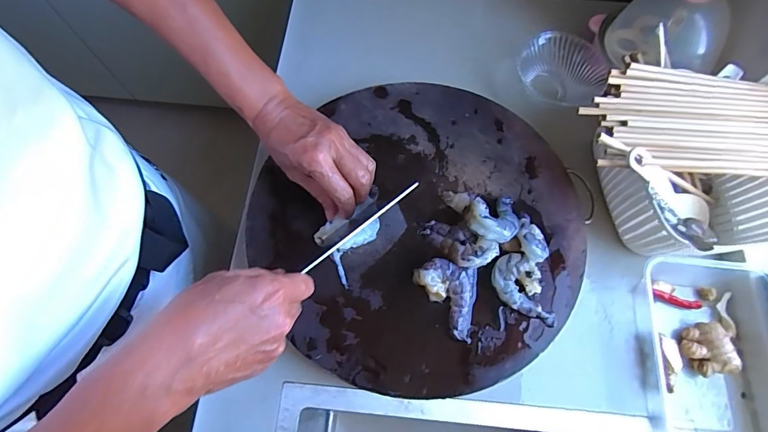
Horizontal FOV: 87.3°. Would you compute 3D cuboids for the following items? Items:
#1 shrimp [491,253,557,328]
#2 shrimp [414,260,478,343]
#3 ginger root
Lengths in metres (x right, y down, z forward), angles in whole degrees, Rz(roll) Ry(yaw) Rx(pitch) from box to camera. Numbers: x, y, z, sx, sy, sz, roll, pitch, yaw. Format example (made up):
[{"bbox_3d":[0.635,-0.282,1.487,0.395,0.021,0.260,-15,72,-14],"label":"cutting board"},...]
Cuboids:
[{"bbox_3d":[0.151,0.080,0.425,0.047,0.019,0.083,-42,75,-15],"label":"shrimp"},{"bbox_3d":[0.063,0.085,0.421,0.068,0.020,0.074,13,70,4],"label":"shrimp"},{"bbox_3d":[0.356,0.146,0.441,0.045,0.020,0.053,-8,70,-4],"label":"ginger root"}]

